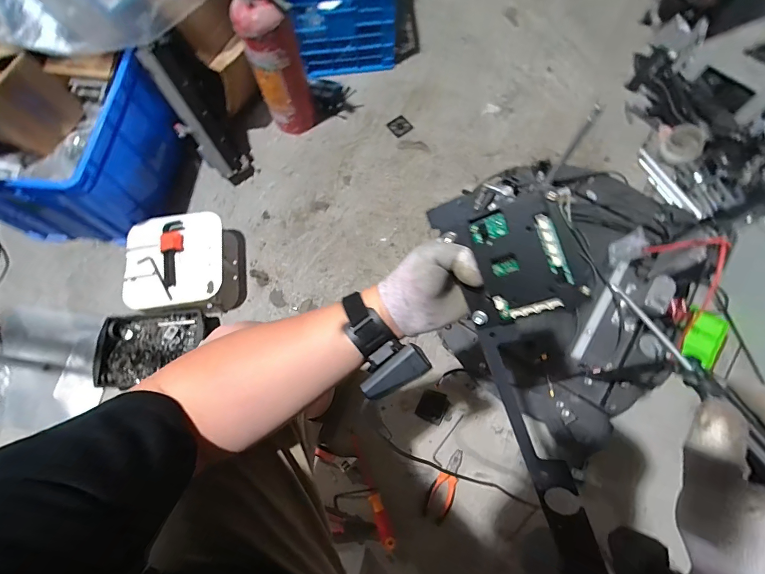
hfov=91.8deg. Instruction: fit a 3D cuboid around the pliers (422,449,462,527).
[{"bbox_3d":[0.145,0.446,0.833,0.059,0.015,0.155,29,74,10],"label":"pliers"}]

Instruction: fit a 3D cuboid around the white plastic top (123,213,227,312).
[{"bbox_3d":[-0.521,-0.069,0.925,0.239,0.033,0.230,-8,71,-3],"label":"white plastic top"}]

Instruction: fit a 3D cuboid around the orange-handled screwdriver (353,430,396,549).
[{"bbox_3d":[-0.027,0.456,0.837,0.029,0.036,0.247,-20,72,-7],"label":"orange-handled screwdriver"}]

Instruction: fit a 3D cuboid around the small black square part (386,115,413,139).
[{"bbox_3d":[0.056,-0.508,1.175,0.063,0.007,0.063,-39,75,-12],"label":"small black square part"}]

